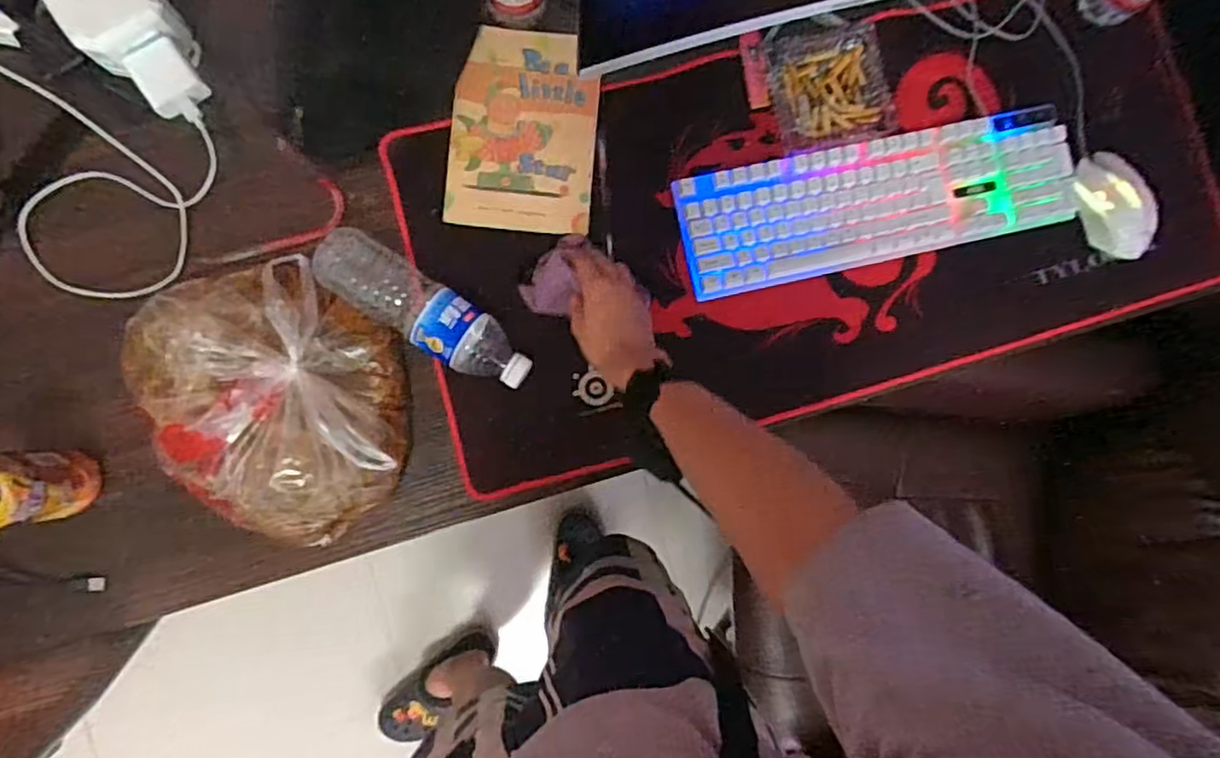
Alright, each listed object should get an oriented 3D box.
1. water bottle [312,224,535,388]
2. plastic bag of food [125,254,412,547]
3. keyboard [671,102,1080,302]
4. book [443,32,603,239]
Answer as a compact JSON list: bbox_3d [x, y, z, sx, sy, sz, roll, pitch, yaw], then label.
[{"bbox_3d":[-0.181,-0.065,0.649,0.228,0.053,0.062,33,85,-1],"label":"water bottle"},{"bbox_3d":[-0.324,0.018,0.628,0.278,0.074,0.232,40,85,0],"label":"plastic bag of food"},{"bbox_3d":[0.281,-0.188,0.705,0.419,0.029,0.127,-13,87,-4],"label":"keyboard"},{"bbox_3d":[-0.088,-0.259,0.691,0.146,0.010,0.210,5,86,-3],"label":"book"}]

